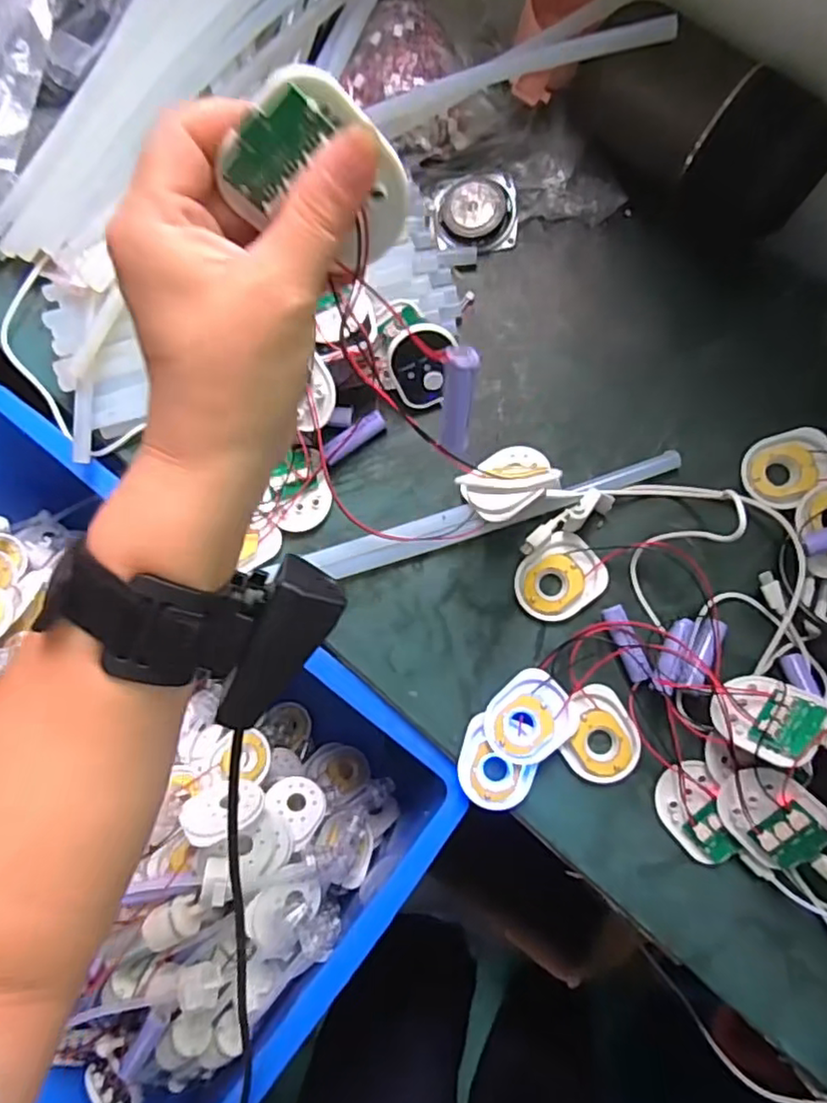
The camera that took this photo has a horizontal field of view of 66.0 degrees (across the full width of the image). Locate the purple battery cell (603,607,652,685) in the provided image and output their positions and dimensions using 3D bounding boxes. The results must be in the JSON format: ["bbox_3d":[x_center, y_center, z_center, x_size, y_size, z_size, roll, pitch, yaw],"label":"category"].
[{"bbox_3d":[0.136,0.059,0.405,0.013,0.012,0.049,-21,80,1],"label":"purple battery cell"}]

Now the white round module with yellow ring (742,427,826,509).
[{"bbox_3d":[0.242,-0.055,0.409,0.057,0.009,0.046,-21,80,1],"label":"white round module with yellow ring"}]

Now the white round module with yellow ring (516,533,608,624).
[{"bbox_3d":[0.096,0.018,0.422,0.057,0.006,0.048,-39,81,-2],"label":"white round module with yellow ring"}]

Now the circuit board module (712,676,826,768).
[{"bbox_3d":[0.200,0.093,0.360,0.057,0.013,0.048,17,60,44],"label":"circuit board module"}]

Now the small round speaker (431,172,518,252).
[{"bbox_3d":[0.044,-0.242,0.450,0.058,0.016,0.056,-6,81,3],"label":"small round speaker"}]

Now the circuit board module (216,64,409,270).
[{"bbox_3d":[-0.028,-0.115,0.201,0.047,0.056,0.008,-39,45,33],"label":"circuit board module"}]

